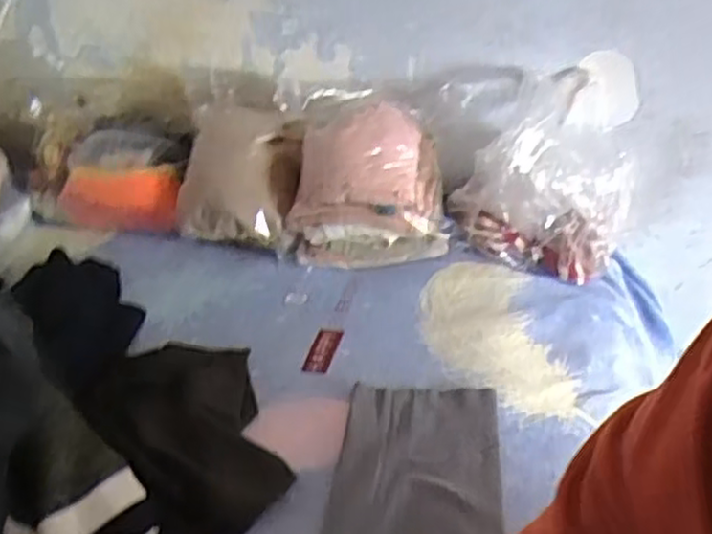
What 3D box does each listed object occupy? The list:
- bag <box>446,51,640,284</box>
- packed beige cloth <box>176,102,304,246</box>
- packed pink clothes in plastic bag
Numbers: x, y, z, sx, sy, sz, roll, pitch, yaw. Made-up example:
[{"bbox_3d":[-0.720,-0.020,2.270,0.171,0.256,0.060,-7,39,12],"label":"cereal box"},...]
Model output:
[{"bbox_3d":[0.234,-0.120,0.920,0.205,0.216,0.167,9,37,10],"label":"bag"},{"bbox_3d":[-0.150,-0.127,0.979,0.152,0.142,0.141,11,37,12],"label":"packed beige cloth"},{"bbox_3d":[0.014,-0.118,0.953,0.196,0.165,0.179,2,36,1],"label":"packed pink clothes in plastic bag"}]

